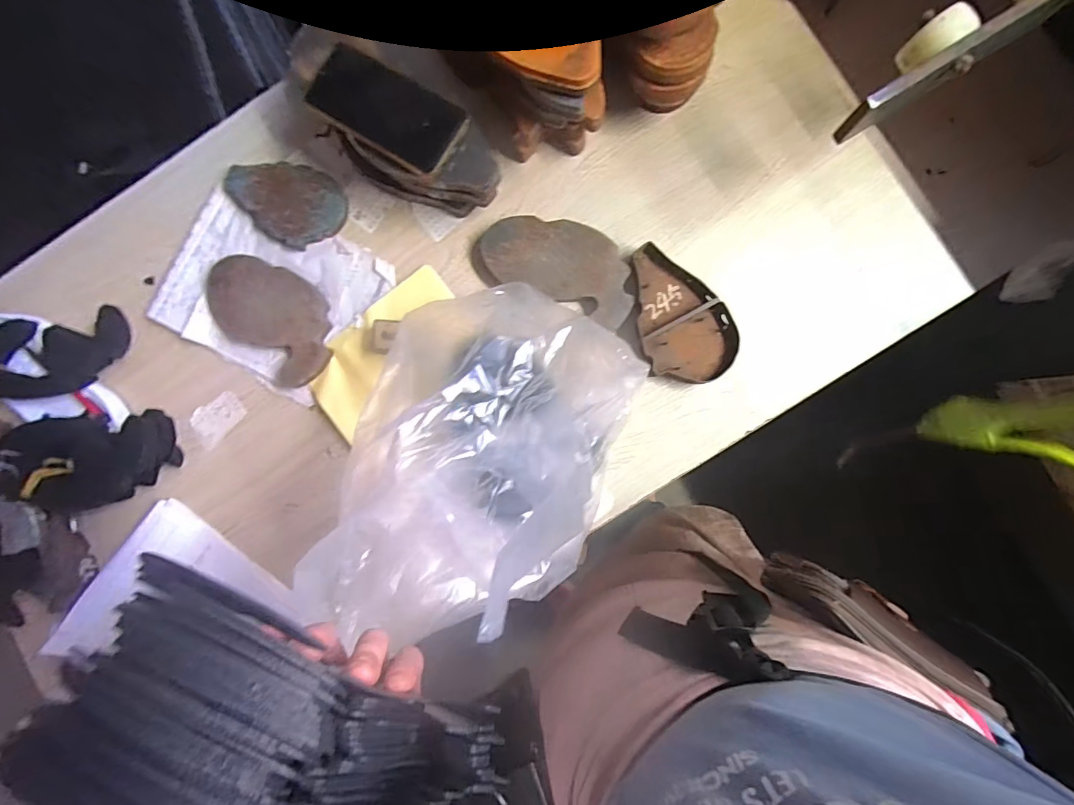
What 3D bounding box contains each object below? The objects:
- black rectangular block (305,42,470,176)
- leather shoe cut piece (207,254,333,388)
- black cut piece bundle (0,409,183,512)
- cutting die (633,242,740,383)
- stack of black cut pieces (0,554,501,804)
[{"bbox_3d":[-0.151,-0.292,0.461,0.156,0.006,0.070,32,103,2],"label":"black rectangular block"},{"bbox_3d":[-0.319,-0.106,0.556,0.183,0.024,0.111,42,90,6],"label":"leather shoe cut piece"},{"bbox_3d":[-0.516,0.068,0.534,0.166,0.066,0.106,-6,86,4],"label":"black cut piece bundle"},{"bbox_3d":[0.164,-0.098,0.515,0.101,0.030,0.147,-2,86,4],"label":"cutting die"},{"bbox_3d":[-0.103,0.147,0.189,0.173,0.049,0.084,35,90,-16],"label":"stack of black cut pieces"}]

